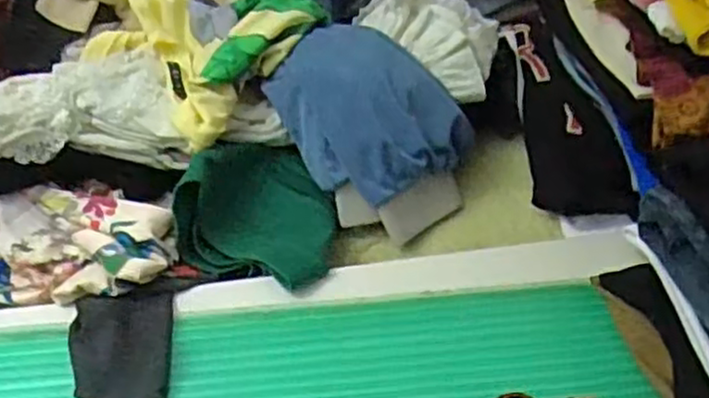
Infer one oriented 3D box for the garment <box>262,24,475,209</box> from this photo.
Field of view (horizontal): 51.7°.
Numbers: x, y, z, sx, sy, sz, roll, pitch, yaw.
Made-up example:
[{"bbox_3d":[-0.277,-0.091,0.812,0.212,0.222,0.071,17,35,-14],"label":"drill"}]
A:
[{"bbox_3d":[0.012,-0.091,0.707,0.148,0.087,0.162,-30,52,-27],"label":"garment"}]

